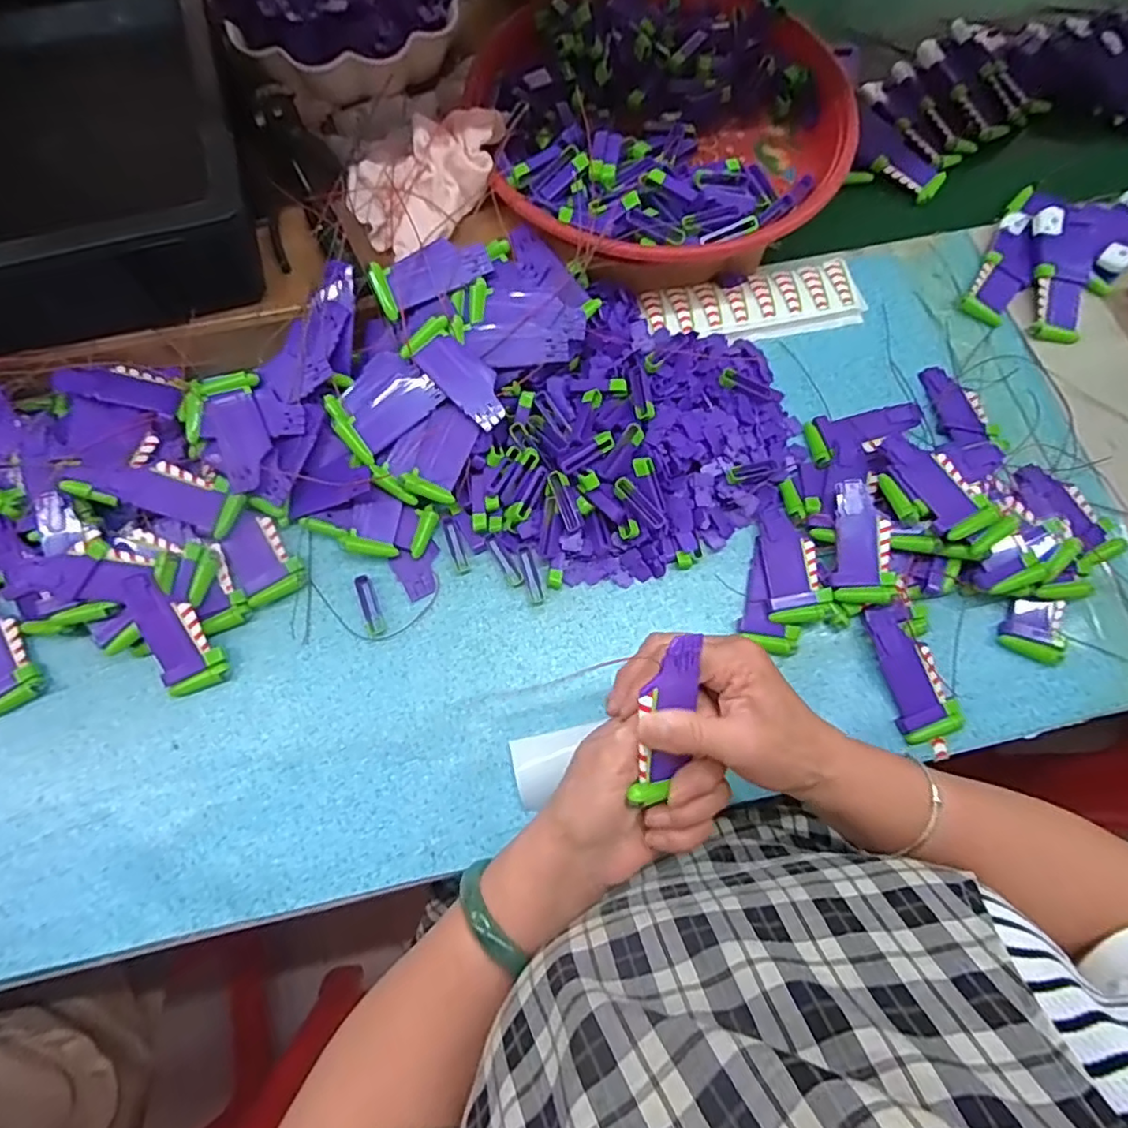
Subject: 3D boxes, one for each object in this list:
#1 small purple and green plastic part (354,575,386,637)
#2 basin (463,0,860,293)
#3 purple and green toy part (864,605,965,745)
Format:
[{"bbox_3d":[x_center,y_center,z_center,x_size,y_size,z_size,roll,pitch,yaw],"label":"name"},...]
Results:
[{"bbox_3d":[-0.147,0.031,0.454,0.014,0.009,0.045,-21,74,-7],"label":"small purple and green plastic part"},{"bbox_3d":[0.084,-0.361,0.530,0.294,0.112,0.284,0,72,0],"label":"basin"},{"bbox_3d":[0.249,0.077,0.434,0.039,0.022,0.095,-16,73,-6],"label":"purple and green toy part"}]

